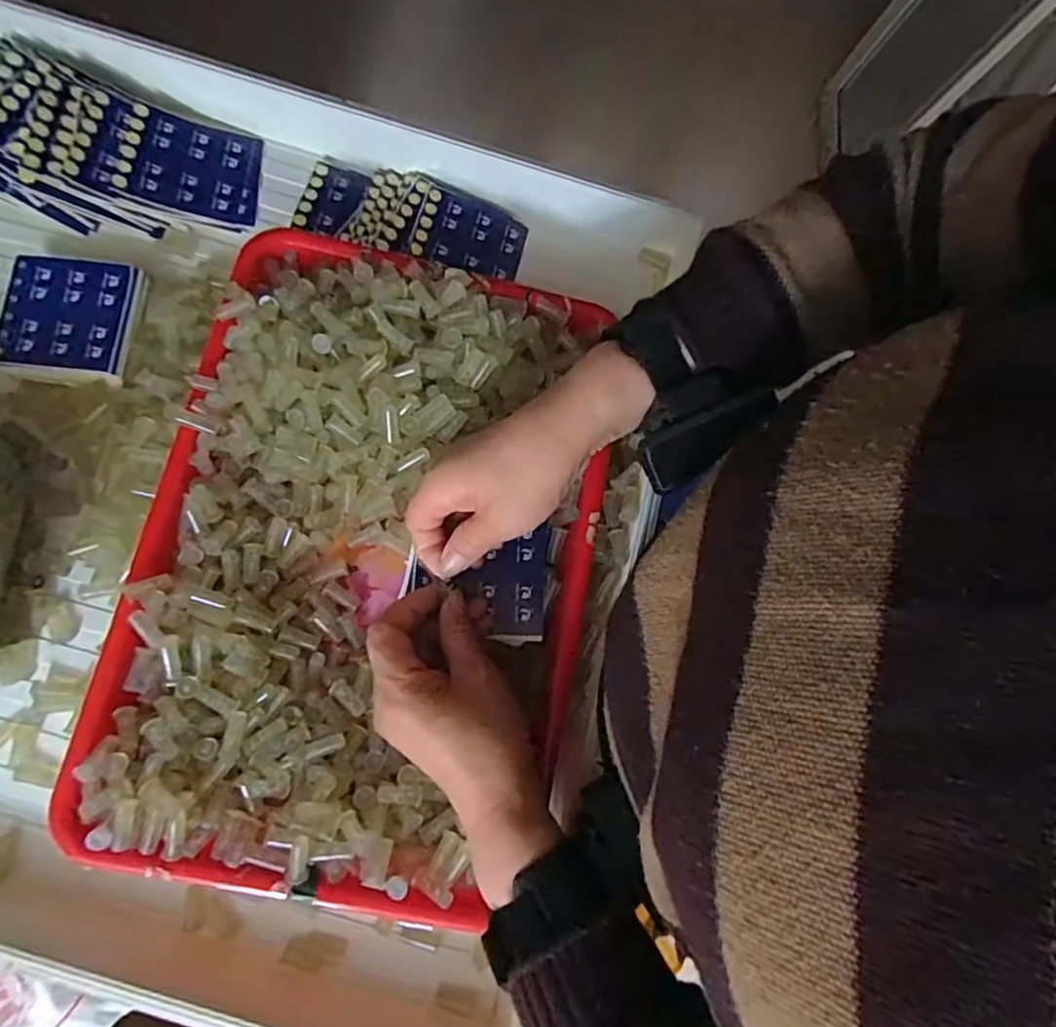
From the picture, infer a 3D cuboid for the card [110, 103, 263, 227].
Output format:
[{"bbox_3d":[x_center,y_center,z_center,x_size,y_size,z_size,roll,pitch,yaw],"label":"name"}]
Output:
[{"bbox_3d":[-0.246,-0.258,0.451,0.091,0.005,0.077,10,74,-18],"label":"card"}]

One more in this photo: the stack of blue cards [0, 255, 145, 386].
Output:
[{"bbox_3d":[-0.310,-0.130,0.415,0.089,0.016,0.086,2,76,0],"label":"stack of blue cards"}]

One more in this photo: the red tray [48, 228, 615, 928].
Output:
[{"bbox_3d":[-0.092,0.020,0.370,0.259,0.044,0.382,11,77,2],"label":"red tray"}]

